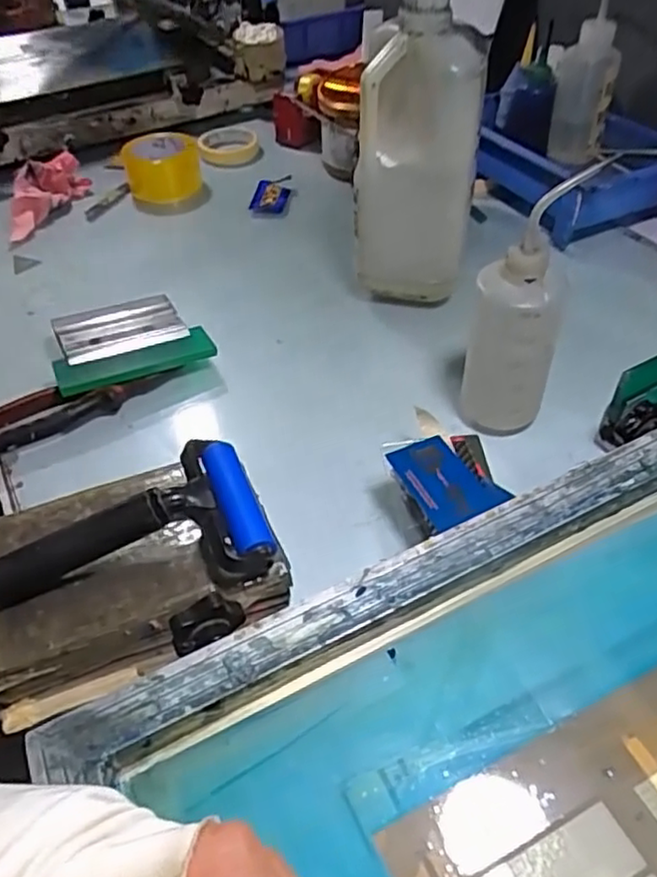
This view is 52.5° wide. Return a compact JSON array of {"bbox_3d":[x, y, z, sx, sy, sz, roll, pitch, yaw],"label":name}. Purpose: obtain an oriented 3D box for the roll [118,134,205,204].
[{"bbox_3d":[-0.242,-0.391,0.964,0.111,0.060,0.114,-14,47,-10],"label":"roll"}]

